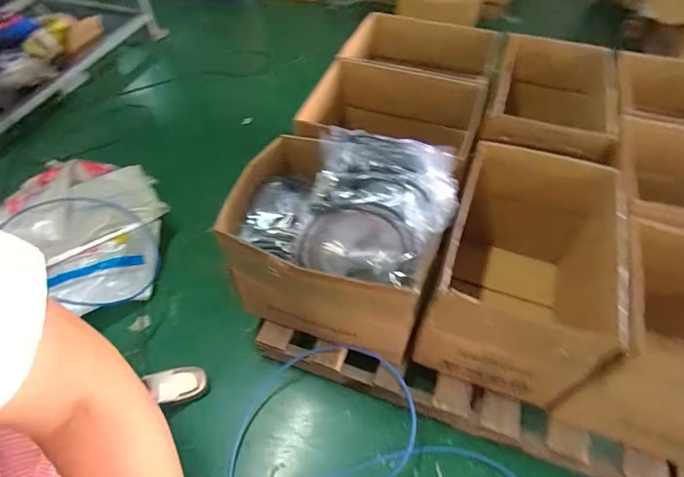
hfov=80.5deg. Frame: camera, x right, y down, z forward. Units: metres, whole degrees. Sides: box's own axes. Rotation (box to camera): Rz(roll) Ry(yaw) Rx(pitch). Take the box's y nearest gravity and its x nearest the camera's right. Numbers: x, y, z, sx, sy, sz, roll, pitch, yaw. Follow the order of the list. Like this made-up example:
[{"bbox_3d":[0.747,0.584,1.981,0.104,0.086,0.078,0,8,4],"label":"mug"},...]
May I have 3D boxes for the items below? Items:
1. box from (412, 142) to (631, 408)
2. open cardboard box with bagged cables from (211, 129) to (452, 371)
[{"bbox_3d":[0.466,0.085,1.072,0.405,0.429,0.550,18,55,14],"label":"box"},{"bbox_3d":[-0.016,-0.004,1.065,0.508,0.428,0.395,13,54,10],"label":"open cardboard box with bagged cables"}]

